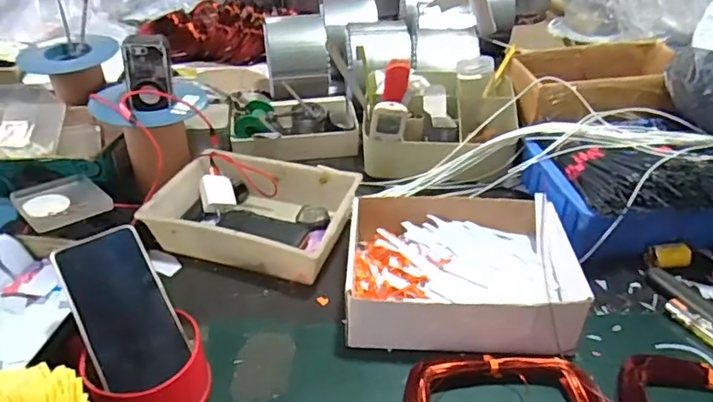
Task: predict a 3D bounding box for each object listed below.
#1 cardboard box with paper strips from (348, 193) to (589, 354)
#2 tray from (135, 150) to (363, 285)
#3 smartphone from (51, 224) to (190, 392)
[{"bbox_3d":[0.114,0.073,0.602,0.246,0.067,0.199,3,37,4],"label":"cardboard box with paper strips"},{"bbox_3d":[-0.128,0.015,0.703,0.251,0.062,0.168,11,38,14],"label":"tray"},{"bbox_3d":[-0.214,0.096,0.491,0.076,0.010,0.150,-23,76,-30],"label":"smartphone"}]

